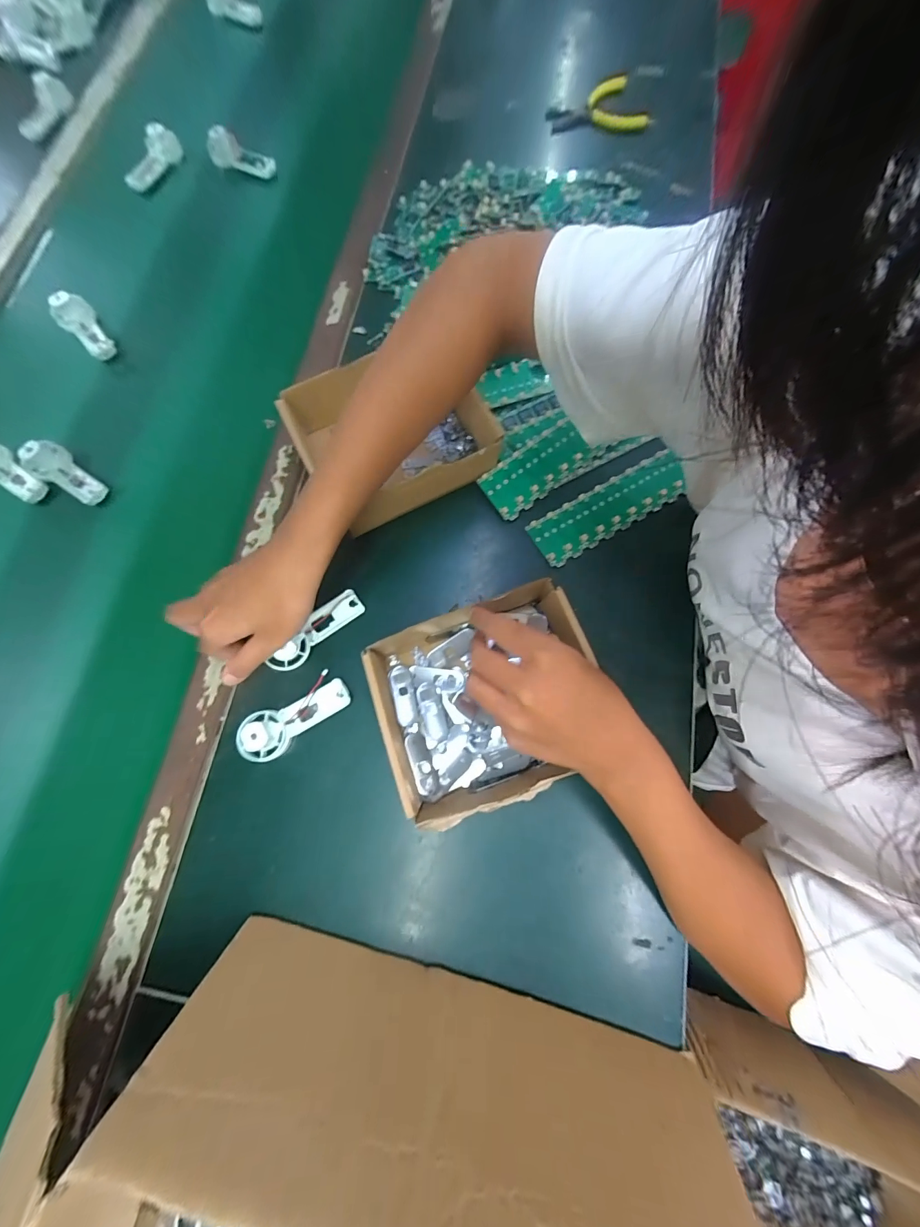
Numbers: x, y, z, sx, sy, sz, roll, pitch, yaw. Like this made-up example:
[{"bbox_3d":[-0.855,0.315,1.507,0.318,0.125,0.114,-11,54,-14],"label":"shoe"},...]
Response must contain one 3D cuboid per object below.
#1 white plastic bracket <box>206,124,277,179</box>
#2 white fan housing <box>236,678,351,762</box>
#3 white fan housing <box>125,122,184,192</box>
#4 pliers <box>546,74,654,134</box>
[{"bbox_3d":[-0.283,-0.601,0.520,0.092,0.032,0.023,18,77,5],"label":"white plastic bracket"},{"bbox_3d":[-0.135,0.088,0.331,0.088,0.027,0.038,-25,77,-5],"label":"white fan housing"},{"bbox_3d":[-0.404,-0.592,0.522,0.031,0.035,0.083,37,91,9],"label":"white fan housing"},{"bbox_3d":[0.187,-0.676,0.536,0.116,0.019,0.085,-19,75,-2],"label":"pliers"}]

